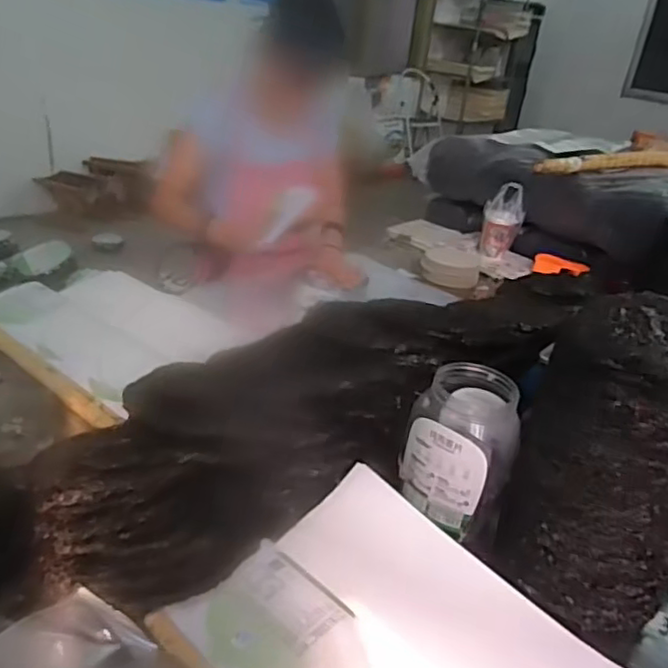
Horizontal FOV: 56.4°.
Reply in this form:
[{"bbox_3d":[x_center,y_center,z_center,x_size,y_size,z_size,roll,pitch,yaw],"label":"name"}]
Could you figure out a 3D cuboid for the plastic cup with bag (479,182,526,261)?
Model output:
[{"bbox_3d":[0.468,-0.307,1.739,0.106,0.202,0.092,13,28,12],"label":"plastic cup with bag"}]

